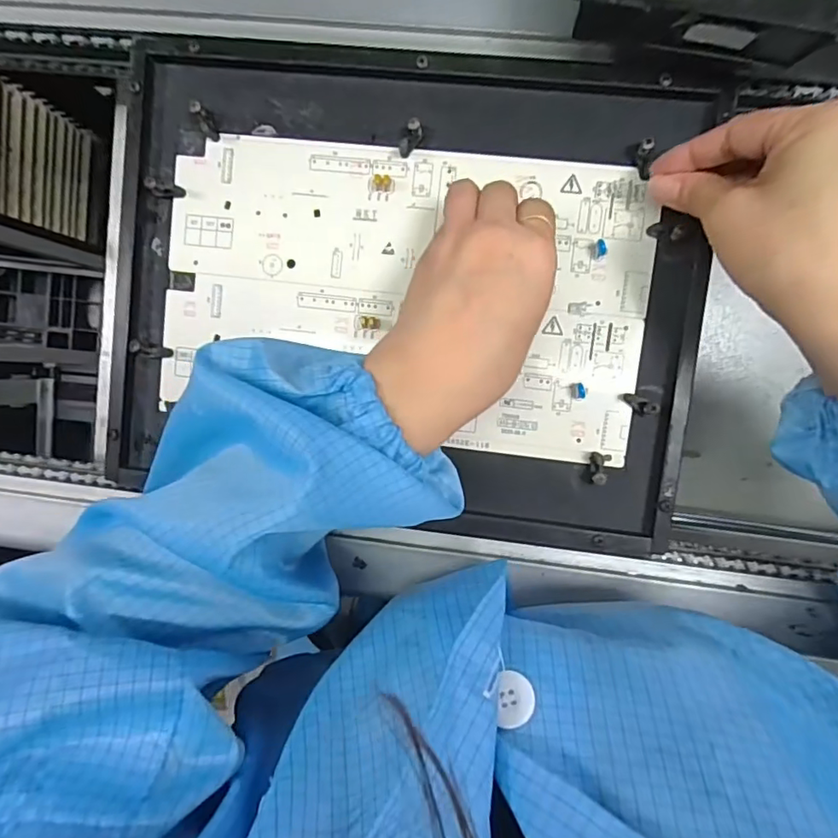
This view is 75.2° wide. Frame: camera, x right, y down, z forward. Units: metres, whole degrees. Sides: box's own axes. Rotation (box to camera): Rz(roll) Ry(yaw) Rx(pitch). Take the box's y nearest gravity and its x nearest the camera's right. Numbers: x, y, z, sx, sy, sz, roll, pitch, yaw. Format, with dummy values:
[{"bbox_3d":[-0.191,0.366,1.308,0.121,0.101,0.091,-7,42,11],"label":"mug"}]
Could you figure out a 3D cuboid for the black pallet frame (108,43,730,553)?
[{"bbox_3d":[-0.010,-0.073,0.327,0.345,0.022,0.270,7,95,6],"label":"black pallet frame"}]

